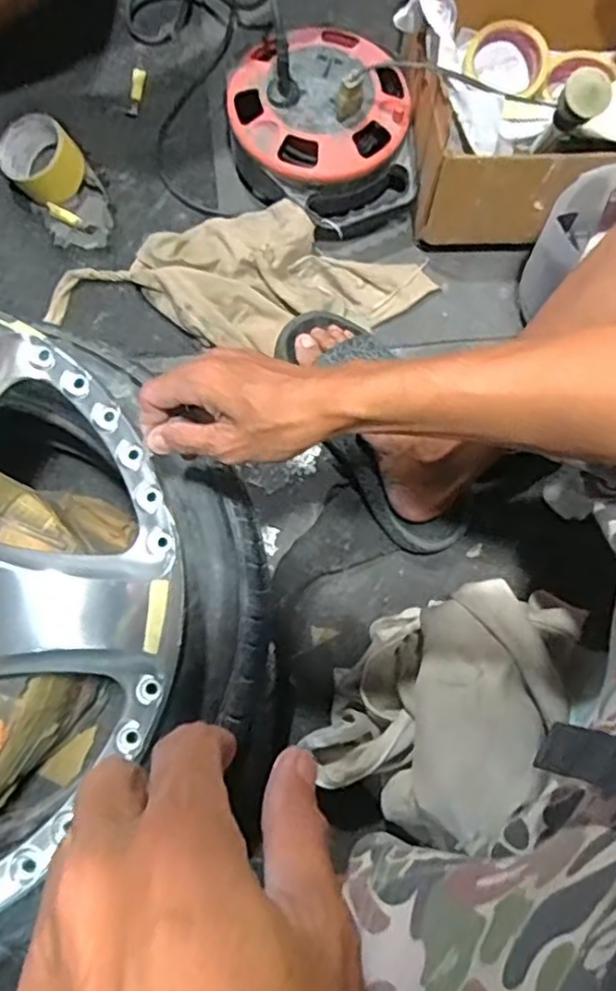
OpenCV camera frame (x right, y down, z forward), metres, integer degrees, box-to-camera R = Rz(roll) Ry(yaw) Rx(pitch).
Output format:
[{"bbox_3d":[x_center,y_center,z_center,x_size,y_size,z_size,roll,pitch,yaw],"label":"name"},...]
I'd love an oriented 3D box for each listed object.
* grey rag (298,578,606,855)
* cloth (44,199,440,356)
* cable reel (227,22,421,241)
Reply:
[{"bbox_3d":[0.136,0.176,0.610,0.173,0.124,0.264,36,76,8],"label":"grey rag"},{"bbox_3d":[-0.070,-0.245,0.753,0.414,0.058,0.170,12,74,1],"label":"cloth"},{"bbox_3d":[0.017,-0.415,0.765,0.200,0.134,0.233,-13,75,-5],"label":"cable reel"}]

